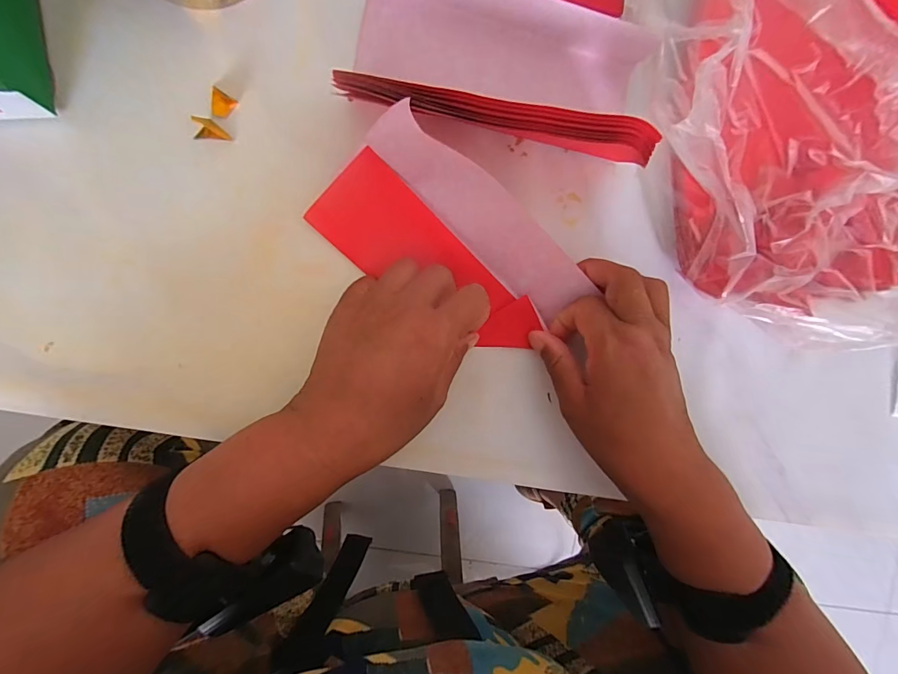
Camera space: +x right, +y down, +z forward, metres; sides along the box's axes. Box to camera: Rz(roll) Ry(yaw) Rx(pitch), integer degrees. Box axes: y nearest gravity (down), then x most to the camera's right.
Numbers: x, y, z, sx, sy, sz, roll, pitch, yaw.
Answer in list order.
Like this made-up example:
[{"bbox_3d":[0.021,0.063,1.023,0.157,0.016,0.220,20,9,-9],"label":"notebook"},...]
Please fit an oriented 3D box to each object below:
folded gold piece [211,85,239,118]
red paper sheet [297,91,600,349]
[{"bbox_3d":[-0.146,-0.149,0.252,0.015,0.004,0.016,30,87,-8],"label":"folded gold piece"},{"bbox_3d":[0.002,-0.056,0.260,0.167,0.027,0.097,40,108,-12],"label":"red paper sheet"}]

